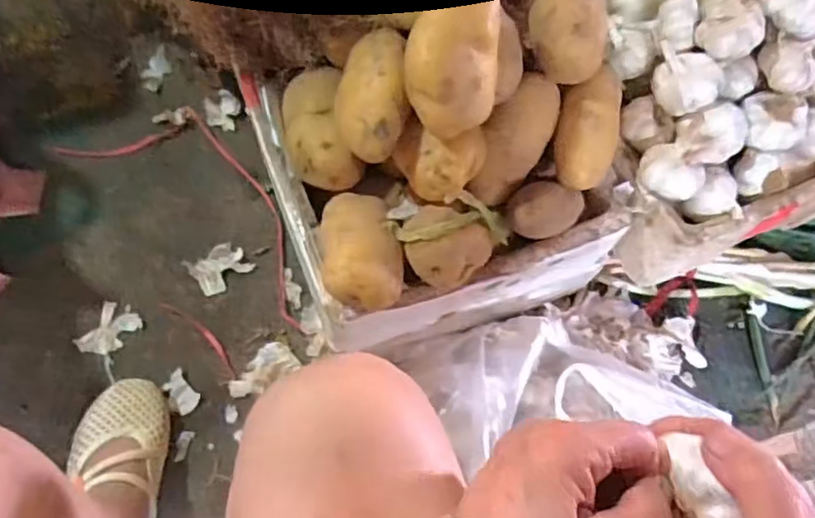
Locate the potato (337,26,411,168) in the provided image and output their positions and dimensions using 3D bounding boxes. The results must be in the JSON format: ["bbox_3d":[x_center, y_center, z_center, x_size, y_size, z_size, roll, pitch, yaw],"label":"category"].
[{"bbox_3d":[-0.029,-0.137,0.522,0.056,0.062,0.120,0,62,-5],"label":"potato"}]

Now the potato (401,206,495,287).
[{"bbox_3d":[0.032,-0.008,0.547,0.074,0.048,0.052,17,62,4],"label":"potato"}]

